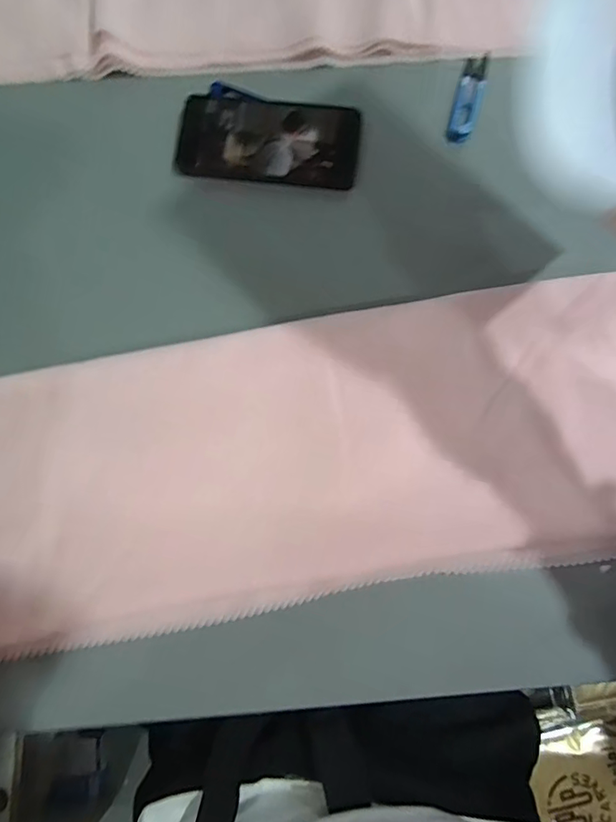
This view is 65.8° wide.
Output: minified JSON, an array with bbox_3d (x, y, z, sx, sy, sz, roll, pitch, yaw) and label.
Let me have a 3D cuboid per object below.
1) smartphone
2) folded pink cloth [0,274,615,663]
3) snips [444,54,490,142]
[{"bbox_3d":[-0.037,-0.249,0.437,0.164,0.009,0.077,6,79,3],"label":"smartphone"},{"bbox_3d":[-0.013,0.037,0.368,0.596,0.015,0.217,-10,82,-1],"label":"folded pink cloth"},{"bbox_3d":[0.150,-0.291,0.444,0.025,0.011,0.088,15,79,4],"label":"snips"}]

